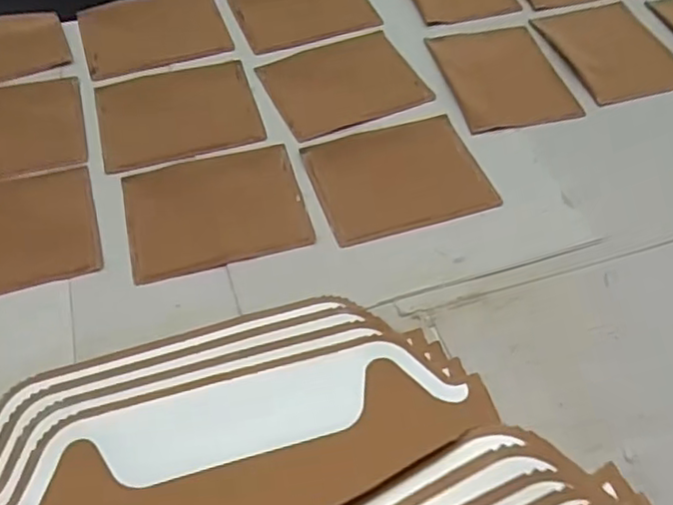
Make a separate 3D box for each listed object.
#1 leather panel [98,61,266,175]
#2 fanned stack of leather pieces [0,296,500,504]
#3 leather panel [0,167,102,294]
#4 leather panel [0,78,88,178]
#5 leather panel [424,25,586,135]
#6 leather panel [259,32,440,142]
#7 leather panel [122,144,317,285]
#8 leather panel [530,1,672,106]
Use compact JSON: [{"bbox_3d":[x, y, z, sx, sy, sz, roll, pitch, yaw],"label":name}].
[{"bbox_3d":[-0.185,-0.163,0.754,0.178,0.004,0.148,-14,55,-9],"label":"leather panel"},{"bbox_3d":[-0.098,0.142,0.536,0.415,0.033,0.177,-15,55,-12],"label":"fanned stack of leather pieces"},{"bbox_3d":[-0.331,-0.023,0.635,0.172,0.012,0.143,-15,55,-12],"label":"leather panel"},{"bbox_3d":[-0.386,-0.144,0.743,0.180,0.010,0.150,-12,54,-10],"label":"leather panel"},{"bbox_3d":[0.204,-0.223,0.801,0.137,0.005,0.179,-11,54,-9],"label":"leather panel"},{"bbox_3d":[0.008,-0.208,0.781,0.176,0.005,0.148,-19,55,-15],"label":"leather panel"},{"bbox_3d":[-0.125,-0.045,0.666,0.177,0.004,0.143,-14,55,-9],"label":"leather panel"},{"bbox_3d":[0.356,-0.257,0.822,0.139,0.010,0.180,-13,54,-11],"label":"leather panel"}]

